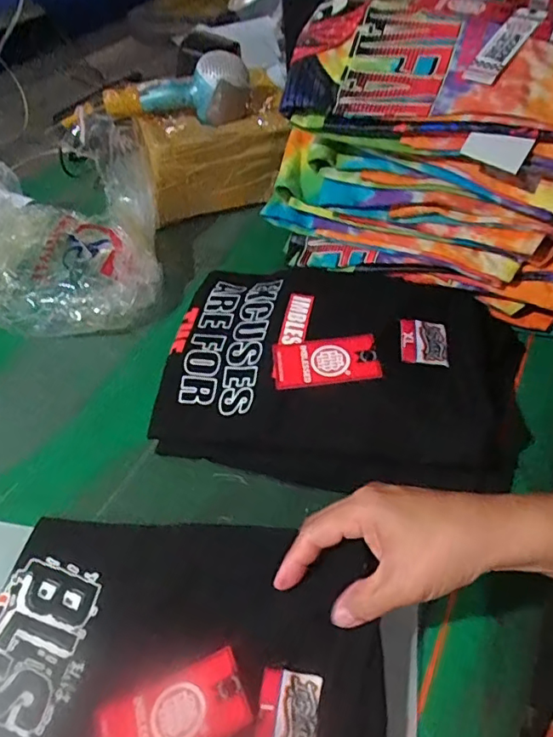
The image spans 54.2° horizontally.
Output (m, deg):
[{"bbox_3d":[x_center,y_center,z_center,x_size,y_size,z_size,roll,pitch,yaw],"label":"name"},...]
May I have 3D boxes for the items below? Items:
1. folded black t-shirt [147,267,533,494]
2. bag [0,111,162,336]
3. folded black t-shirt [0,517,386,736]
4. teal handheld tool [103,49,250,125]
[{"bbox_3d":[0.063,-0.008,0.498,0.316,0.063,0.231,8,48,11],"label":"folded black t-shirt"},{"bbox_3d":[-0.298,-0.167,0.653,0.298,0.107,0.289,-9,47,-4],"label":"bag"},{"bbox_3d":[-0.075,0.202,0.335,0.273,0.033,0.220,3,48,9],"label":"folded black t-shirt"},{"bbox_3d":[-0.130,-0.364,0.717,0.186,0.066,0.062,-4,47,1],"label":"teal handheld tool"}]

